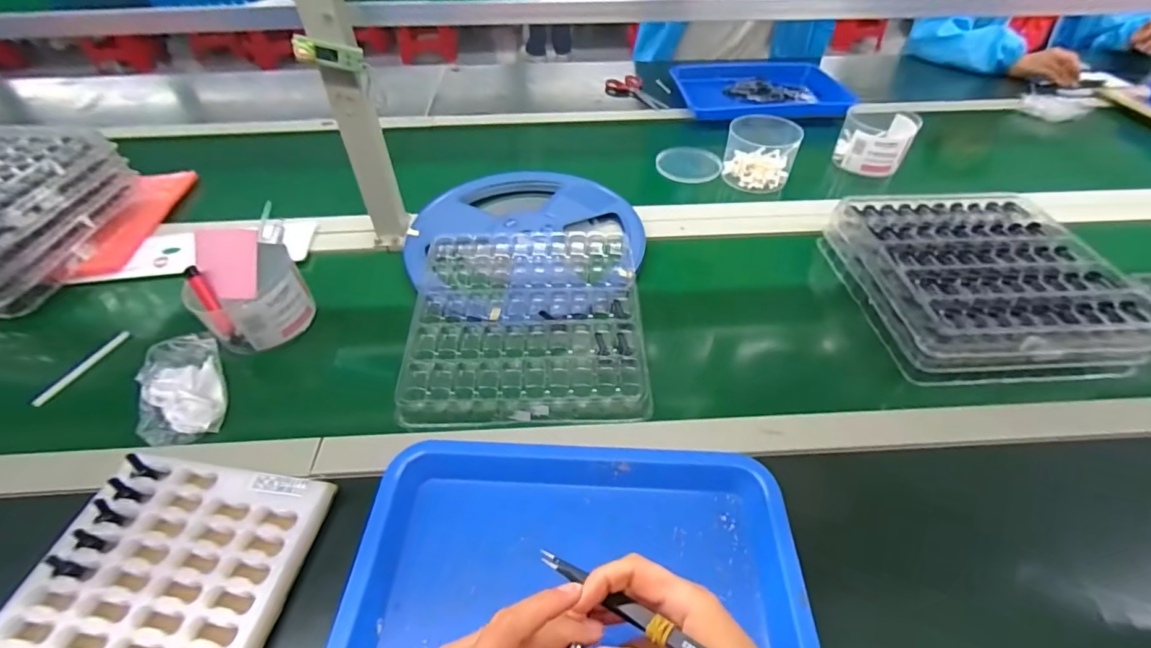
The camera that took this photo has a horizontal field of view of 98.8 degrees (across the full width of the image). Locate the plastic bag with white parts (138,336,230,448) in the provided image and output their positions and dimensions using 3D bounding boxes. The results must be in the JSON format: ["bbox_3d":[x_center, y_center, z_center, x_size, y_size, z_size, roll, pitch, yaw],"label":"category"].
[{"bbox_3d":[-0.416,0.067,0.519,0.077,0.036,0.123,-20,49,-18],"label":"plastic bag with white parts"}]

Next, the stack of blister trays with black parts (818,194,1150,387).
[{"bbox_3d":[0.480,-0.063,0.591,0.256,0.054,0.258,-2,46,-1],"label":"stack of blister trays with black parts"}]

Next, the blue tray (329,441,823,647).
[{"bbox_3d":[-0.001,0.214,0.356,0.333,0.032,0.272,2,46,3],"label":"blue tray"}]

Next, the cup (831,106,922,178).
[{"bbox_3d":[0.514,-0.316,0.847,0.112,0.074,0.111,25,51,23],"label":"cup"}]

